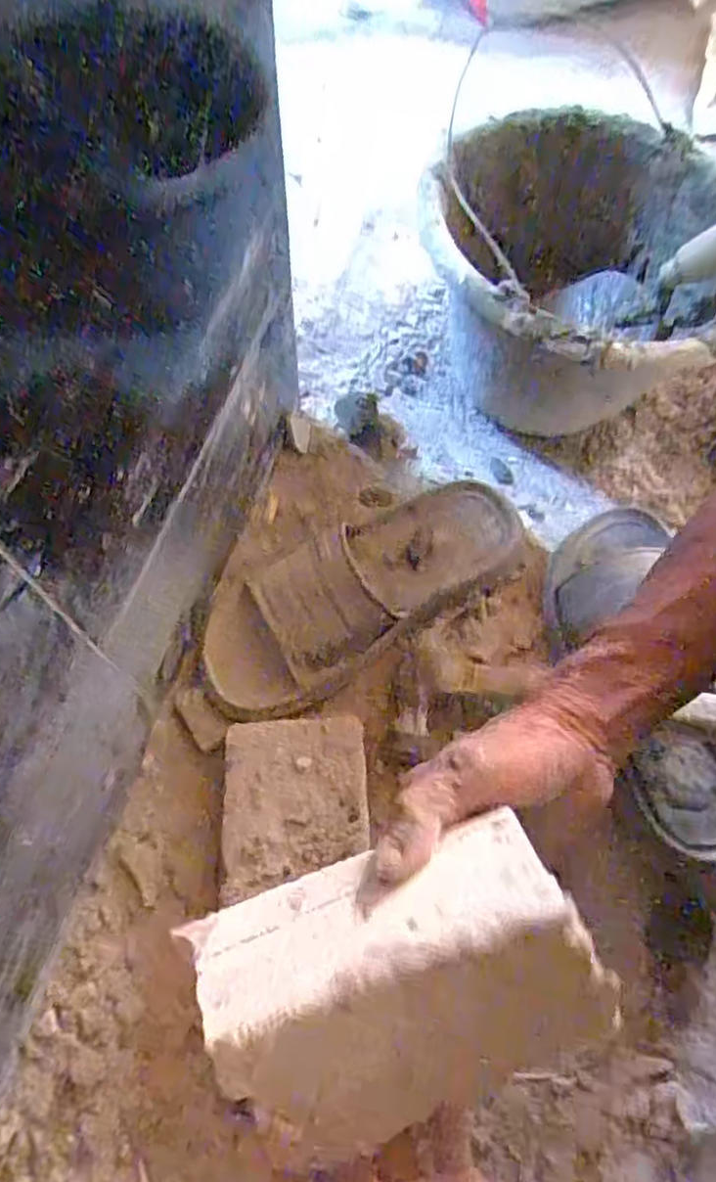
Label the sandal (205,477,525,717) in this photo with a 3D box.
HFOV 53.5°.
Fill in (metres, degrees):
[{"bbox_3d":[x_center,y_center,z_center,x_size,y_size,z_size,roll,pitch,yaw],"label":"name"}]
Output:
[{"bbox_3d":[0.009,-0.013,0.533,0.267,0.062,0.108,-32,69,-30],"label":"sandal"}]

